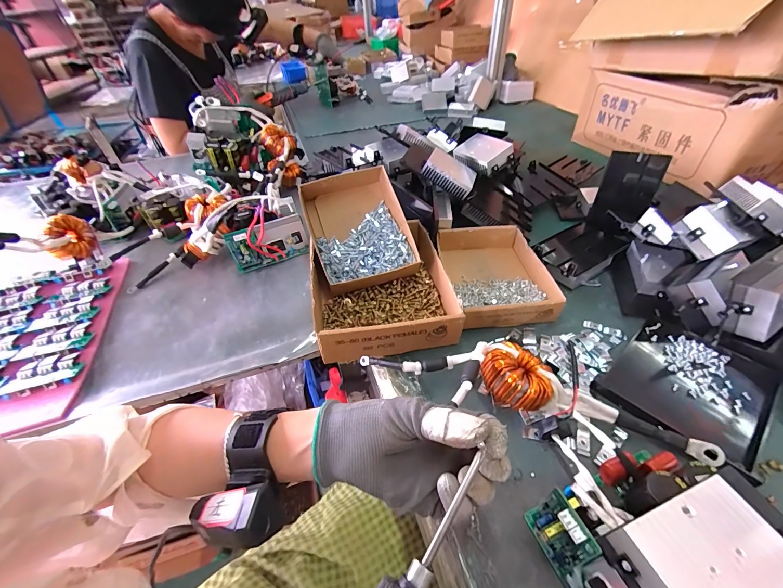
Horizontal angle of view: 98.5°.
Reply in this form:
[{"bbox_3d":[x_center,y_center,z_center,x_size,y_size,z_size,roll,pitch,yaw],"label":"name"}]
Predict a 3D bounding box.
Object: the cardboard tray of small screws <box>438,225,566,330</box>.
[{"bbox_3d":[0.146,-0.033,0.482,0.144,0.039,0.178,-7,44,-3],"label":"cardboard tray of small screws"}]

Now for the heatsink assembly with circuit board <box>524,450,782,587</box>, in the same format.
[{"bbox_3d":[0.194,0.175,0.231,0.137,0.095,0.118,-20,46,-16],"label":"heatsink assembly with circuit board"}]

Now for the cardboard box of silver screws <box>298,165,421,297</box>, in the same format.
[{"bbox_3d":[-0.049,-0.096,0.490,0.141,0.051,0.175,-18,65,-5],"label":"cardboard box of silver screws"}]

